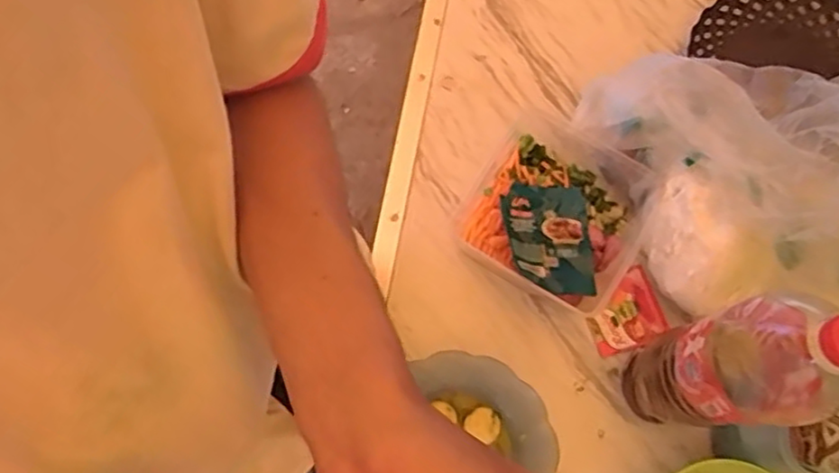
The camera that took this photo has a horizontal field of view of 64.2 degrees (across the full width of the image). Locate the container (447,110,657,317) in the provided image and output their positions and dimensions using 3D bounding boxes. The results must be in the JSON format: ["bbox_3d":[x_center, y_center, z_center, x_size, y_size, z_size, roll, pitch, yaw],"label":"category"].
[{"bbox_3d":[0.142,-0.031,0.693,0.177,0.063,0.192,33,76,8],"label":"container"}]

